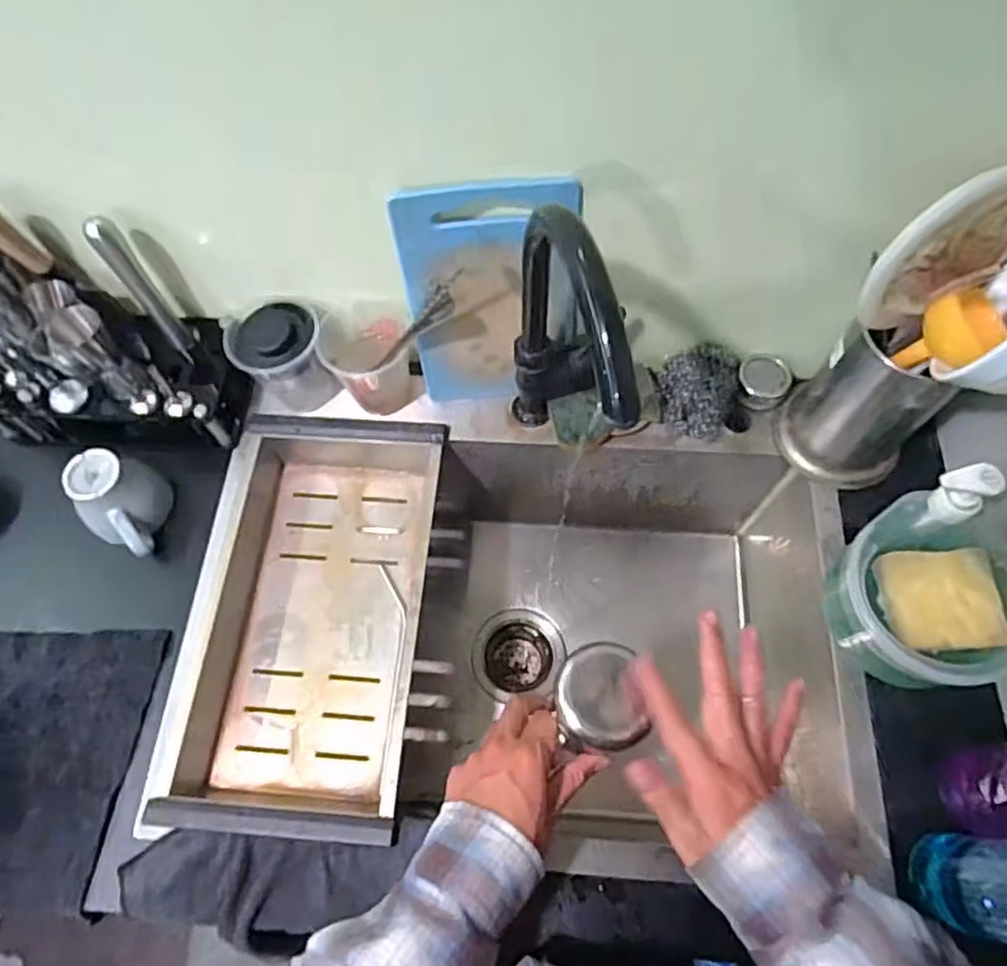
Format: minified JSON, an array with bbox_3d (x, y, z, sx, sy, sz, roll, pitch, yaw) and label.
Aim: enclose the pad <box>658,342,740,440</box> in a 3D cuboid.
[{"bbox_3d":[0.195,-0.096,0.662,0.075,0.050,0.087,35,70,16],"label":"pad"}]

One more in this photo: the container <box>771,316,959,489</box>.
[{"bbox_3d":[0.334,-0.083,0.607,0.115,0.159,0.114,42,72,18],"label":"container"}]

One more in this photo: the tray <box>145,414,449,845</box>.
[{"bbox_3d":[-0.180,0.123,0.645,0.210,0.077,0.377,4,65,3],"label":"tray"}]

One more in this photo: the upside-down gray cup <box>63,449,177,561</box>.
[{"bbox_3d":[-0.359,0.014,0.634,0.082,0.074,0.077,0,65,1],"label":"upside-down gray cup"}]

